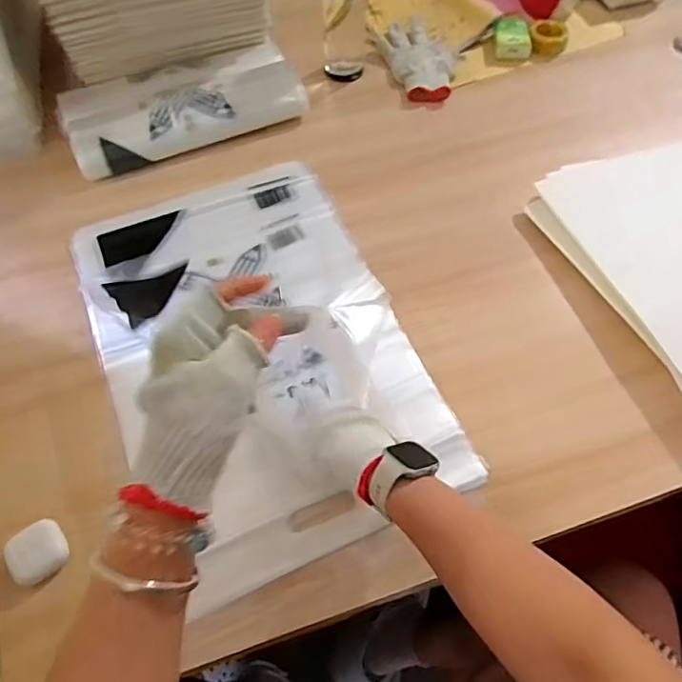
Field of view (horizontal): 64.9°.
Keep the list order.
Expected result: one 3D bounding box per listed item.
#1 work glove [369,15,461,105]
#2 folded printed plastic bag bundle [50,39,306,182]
[{"bbox_3d":[0.132,-0.460,0.877,0.109,0.029,0.201,-16,60,-8],"label":"work glove"},{"bbox_3d":[-0.239,-0.364,0.811,0.340,0.049,0.190,-24,61,-13],"label":"folded printed plastic bag bundle"}]

